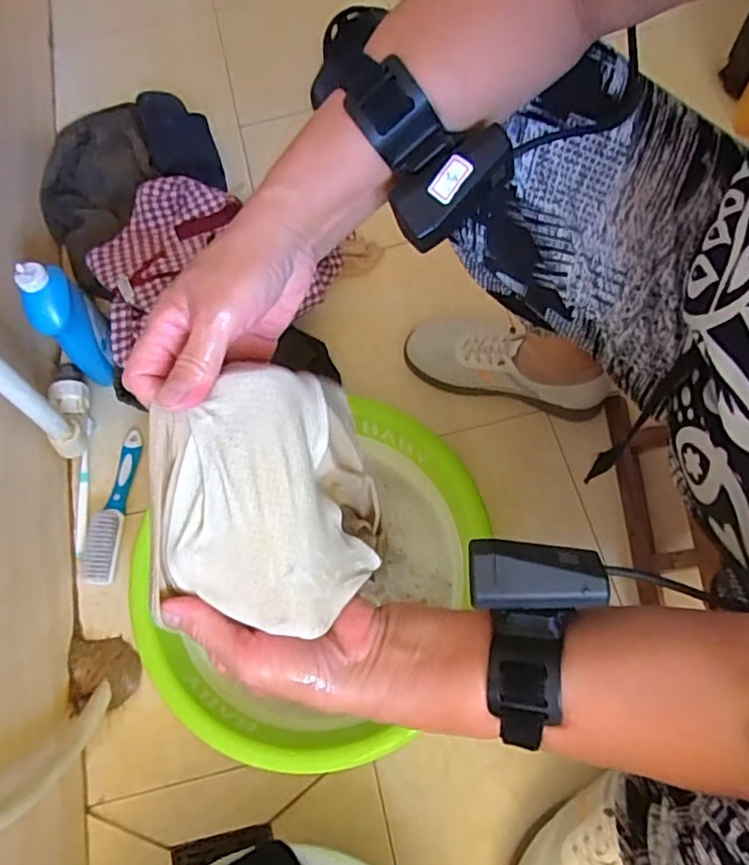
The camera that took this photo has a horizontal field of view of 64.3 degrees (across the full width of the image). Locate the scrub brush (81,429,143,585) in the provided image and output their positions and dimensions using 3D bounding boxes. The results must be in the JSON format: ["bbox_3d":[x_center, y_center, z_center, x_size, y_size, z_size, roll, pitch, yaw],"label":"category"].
[{"bbox_3d":[-0.313,0.084,0.710,0.035,0.024,0.185,3,69,4],"label":"scrub brush"}]

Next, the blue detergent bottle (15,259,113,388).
[{"bbox_3d":[-0.357,-0.126,0.713,0.065,0.186,0.059,-32,51,-12],"label":"blue detergent bottle"}]

